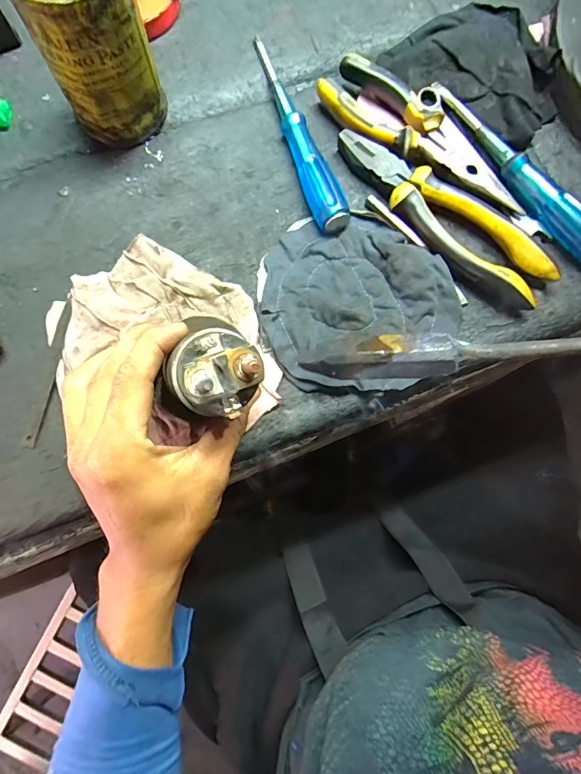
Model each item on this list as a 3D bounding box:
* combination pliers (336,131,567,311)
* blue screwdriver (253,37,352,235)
[{"bbox_3d":[0.120,-0.141,0.332,0.050,0.015,0.198,-43,81,-9],"label":"combination pliers"},{"bbox_3d":[0.006,-0.213,0.350,0.026,0.021,0.190,-18,78,-4],"label":"blue screwdriver"}]

